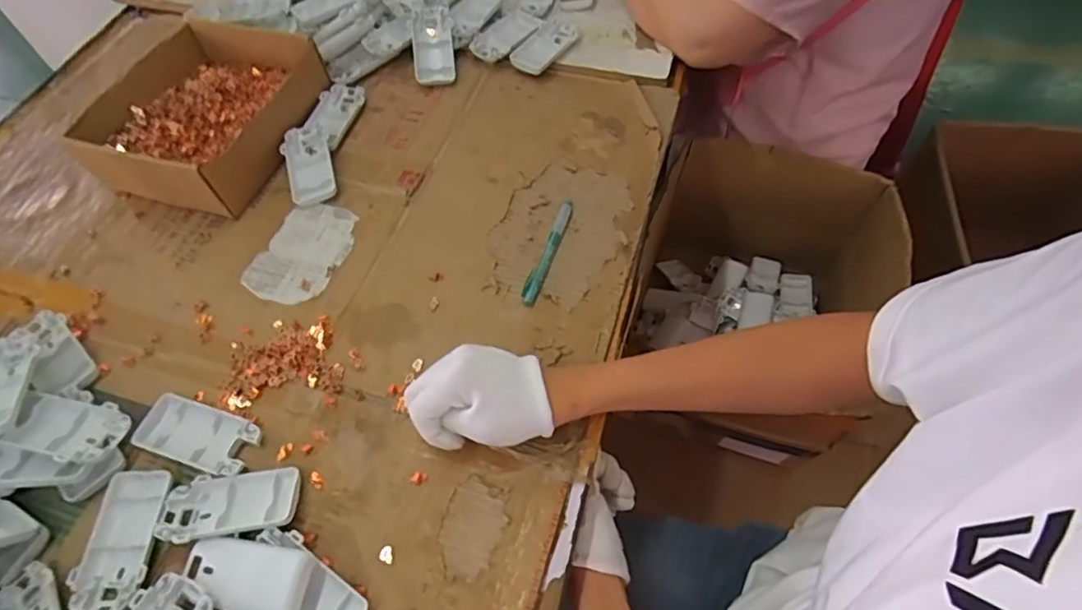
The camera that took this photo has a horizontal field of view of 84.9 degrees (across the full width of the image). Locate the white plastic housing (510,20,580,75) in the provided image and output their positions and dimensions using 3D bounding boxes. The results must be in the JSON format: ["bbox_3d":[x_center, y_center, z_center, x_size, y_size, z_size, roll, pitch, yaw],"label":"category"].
[{"bbox_3d":[0.008,-0.314,0.723,0.048,0.023,0.098,33,64,17],"label":"white plastic housing"}]

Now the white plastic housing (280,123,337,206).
[{"bbox_3d":[-0.244,-0.149,0.621,0.049,0.021,0.095,-19,62,-12],"label":"white plastic housing"}]

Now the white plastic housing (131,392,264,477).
[{"bbox_3d":[-0.272,0.103,0.471,0.092,0.009,0.046,16,61,9],"label":"white plastic housing"}]

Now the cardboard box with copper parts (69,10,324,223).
[{"bbox_3d":[-0.364,-0.207,0.647,0.191,0.071,0.219,16,60,10],"label":"cardboard box with copper parts"}]

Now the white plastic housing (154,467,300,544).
[{"bbox_3d":[-0.230,0.147,0.438,0.096,0.010,0.050,-10,42,-4],"label":"white plastic housing"}]

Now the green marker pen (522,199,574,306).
[{"bbox_3d":[0.007,-0.051,0.565,0.014,0.008,0.126,17,61,9],"label":"green marker pen"}]

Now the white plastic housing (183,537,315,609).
[{"bbox_3d":[-0.203,0.188,0.409,0.089,0.016,0.044,10,60,5],"label":"white plastic housing"}]

